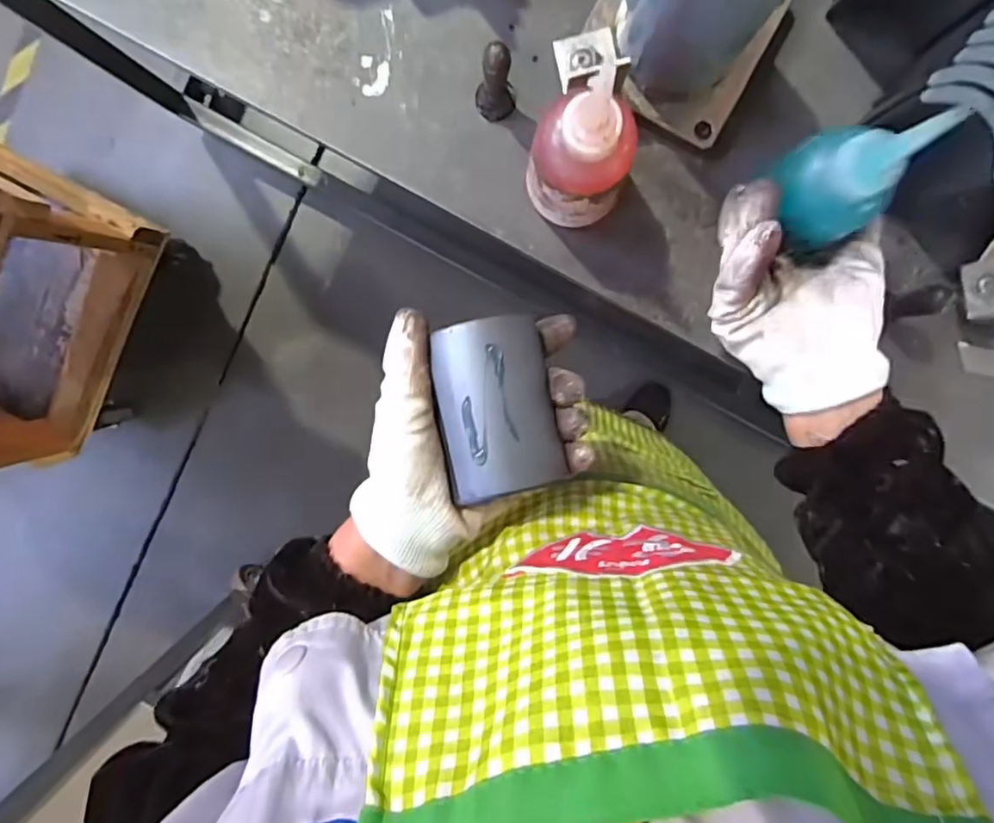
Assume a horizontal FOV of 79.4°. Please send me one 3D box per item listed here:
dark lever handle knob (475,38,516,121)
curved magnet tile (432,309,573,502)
[{"bbox_3d":[-0.002,-0.206,0.378,0.026,0.061,0.022,-17,97,6],"label":"dark lever handle knob"},{"bbox_3d":[-0.001,-0.003,0.318,0.057,0.035,0.089,-11,97,5],"label":"curved magnet tile"}]

